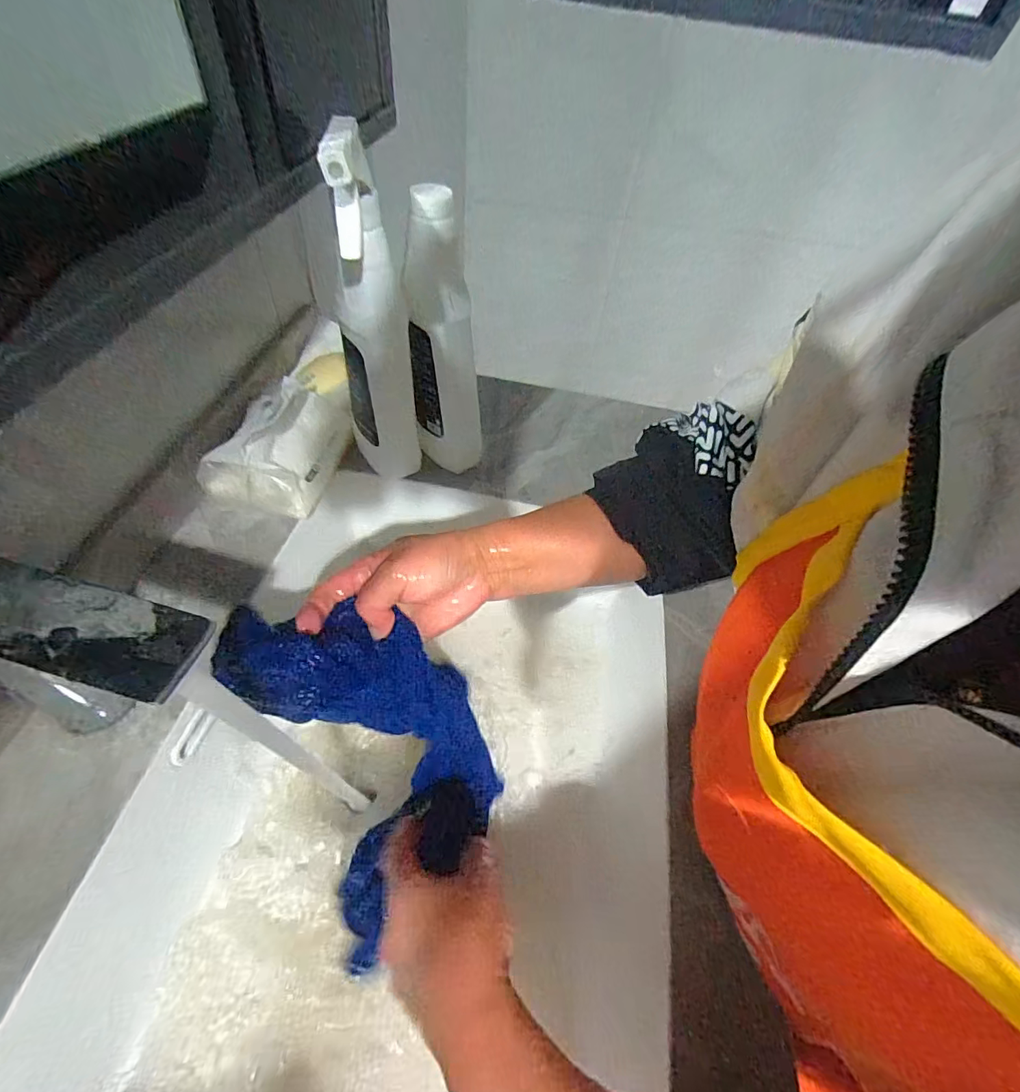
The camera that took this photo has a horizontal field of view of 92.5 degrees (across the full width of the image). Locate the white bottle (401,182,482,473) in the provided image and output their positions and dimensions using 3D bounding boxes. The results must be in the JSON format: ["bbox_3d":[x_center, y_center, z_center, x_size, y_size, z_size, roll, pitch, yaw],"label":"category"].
[{"bbox_3d":[-0.057,-0.166,0.417,0.055,0.216,0.056,-16,57,-16],"label":"white bottle"}]

